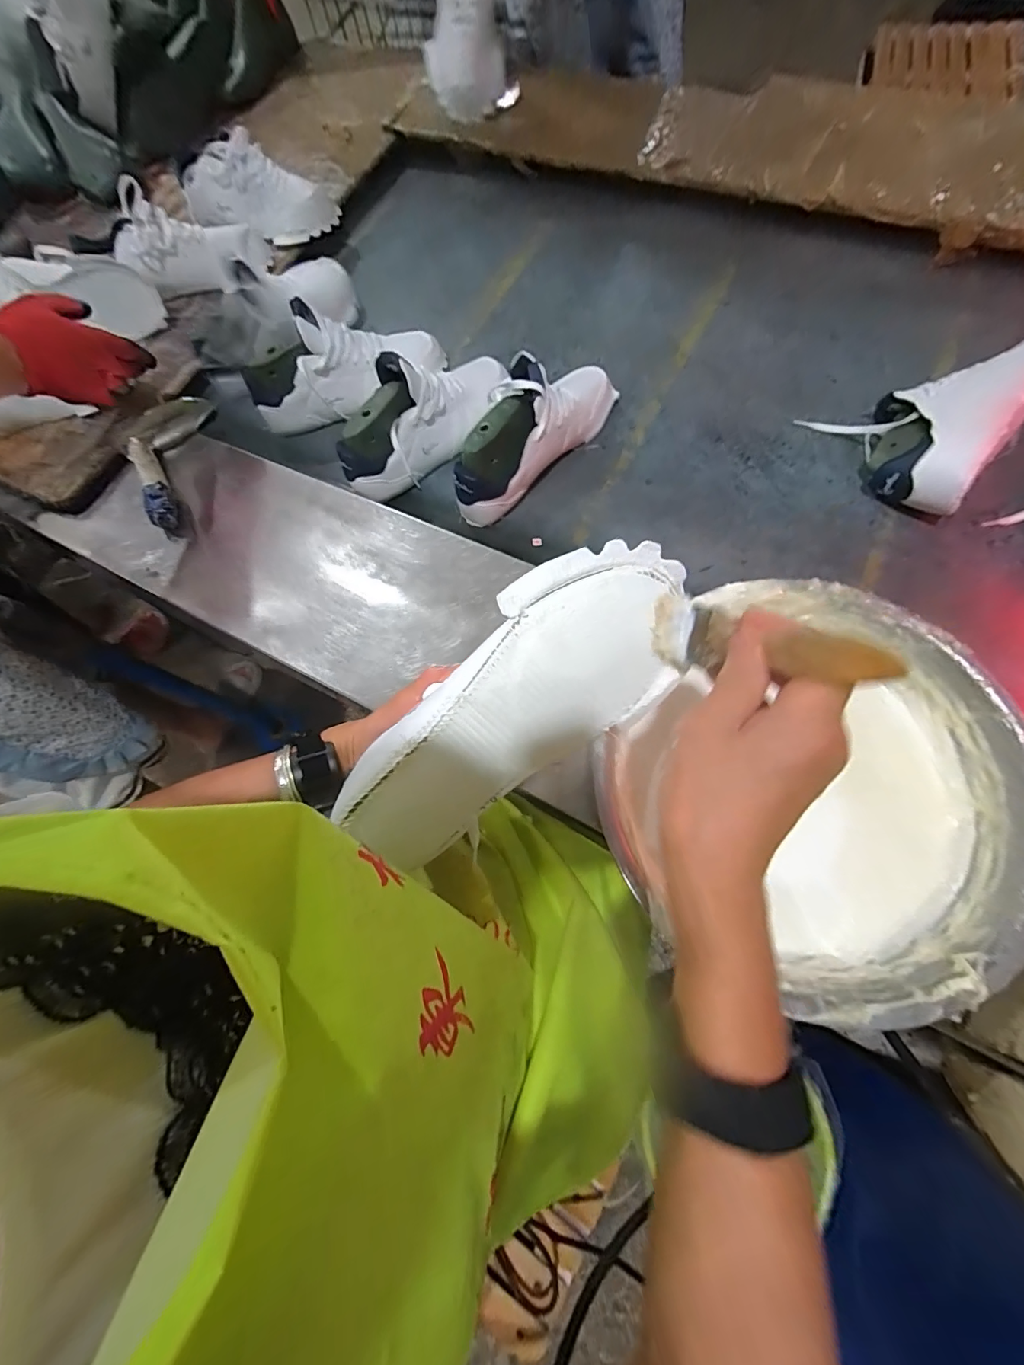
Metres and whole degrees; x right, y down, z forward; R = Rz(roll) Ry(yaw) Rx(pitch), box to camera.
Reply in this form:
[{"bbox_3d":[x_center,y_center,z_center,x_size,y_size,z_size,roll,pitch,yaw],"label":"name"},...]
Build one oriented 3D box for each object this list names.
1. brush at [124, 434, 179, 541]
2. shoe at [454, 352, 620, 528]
[{"bbox_3d":[-0.485,-0.267,0.625,0.030,0.035,0.157,-26,73,-6],"label":"brush"},{"bbox_3d":[0.031,-0.334,0.586,0.085,0.114,0.278,42,79,14],"label":"shoe"}]

